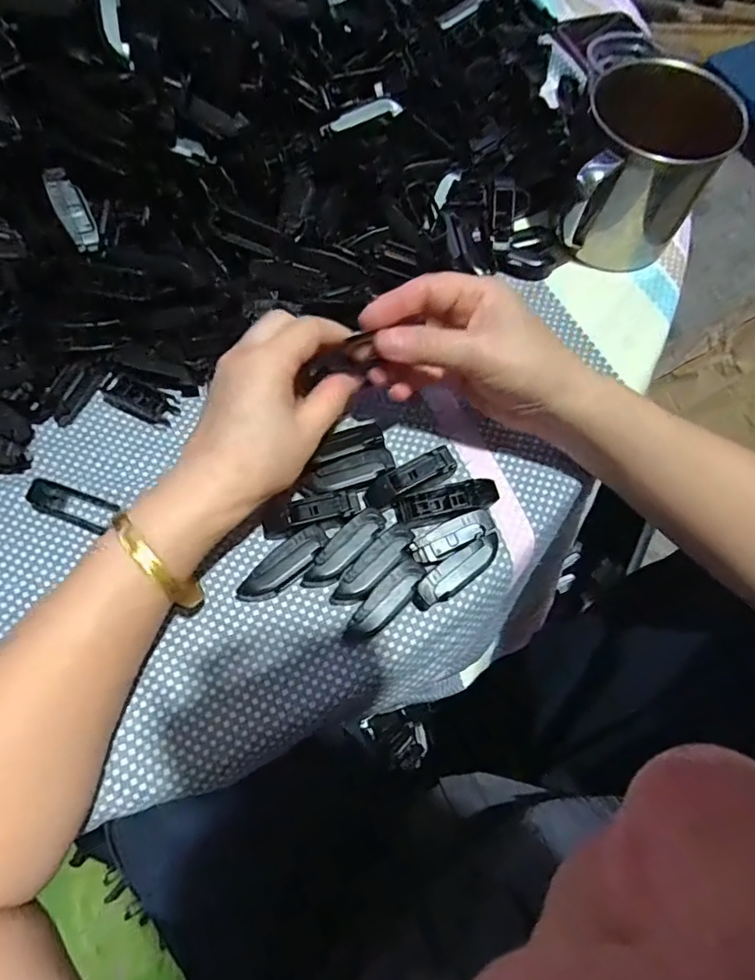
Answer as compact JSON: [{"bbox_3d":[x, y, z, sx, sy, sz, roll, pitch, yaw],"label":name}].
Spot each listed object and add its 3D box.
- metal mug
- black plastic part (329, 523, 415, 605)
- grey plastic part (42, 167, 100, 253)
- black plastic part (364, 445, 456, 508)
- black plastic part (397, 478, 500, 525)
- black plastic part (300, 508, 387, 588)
[{"bbox_3d":[0.168,-0.196,0.348,0.075,0.095,0.100,32,71,11],"label":"metal mug"},{"bbox_3d":[-0.003,0.042,0.298,0.017,0.016,0.054,39,73,14],"label":"black plastic part"},{"bbox_3d":[-0.170,-0.156,0.303,0.017,0.009,0.045,-25,98,-12],"label":"grey plastic part"},{"bbox_3d":[0.019,-0.008,0.314,0.054,0.008,0.016,-26,71,-11],"label":"black plastic part"},{"bbox_3d":[0.041,0.007,0.312,0.055,0.012,0.018,-10,69,-5],"label":"black plastic part"},{"bbox_3d":[-0.018,0.033,0.302,0.017,0.014,0.055,39,73,13],"label":"black plastic part"}]

